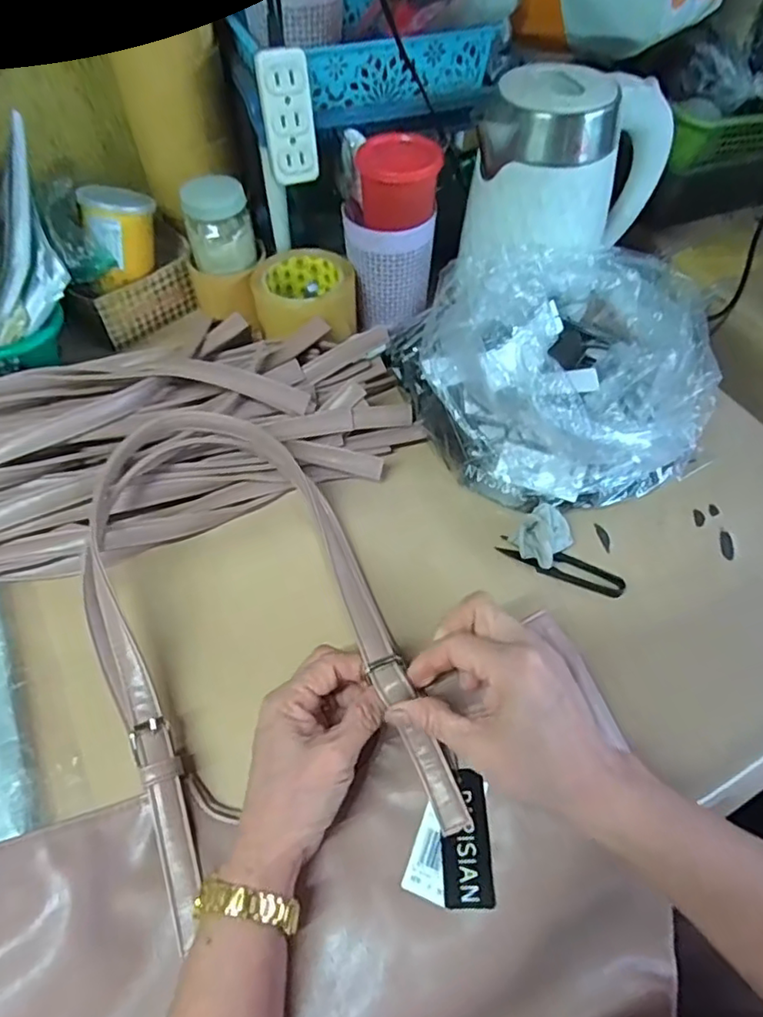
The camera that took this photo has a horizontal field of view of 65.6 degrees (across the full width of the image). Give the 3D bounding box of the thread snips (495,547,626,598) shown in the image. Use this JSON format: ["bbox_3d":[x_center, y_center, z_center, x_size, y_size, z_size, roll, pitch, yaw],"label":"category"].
[{"bbox_3d":[0.141,0.045,0.467,0.098,0.011,0.025,17,54,12],"label":"thread snips"}]

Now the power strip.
[{"bbox_3d":[-0.081,-0.340,0.517,0.044,0.095,0.017,-12,56,-9],"label":"power strip"}]

